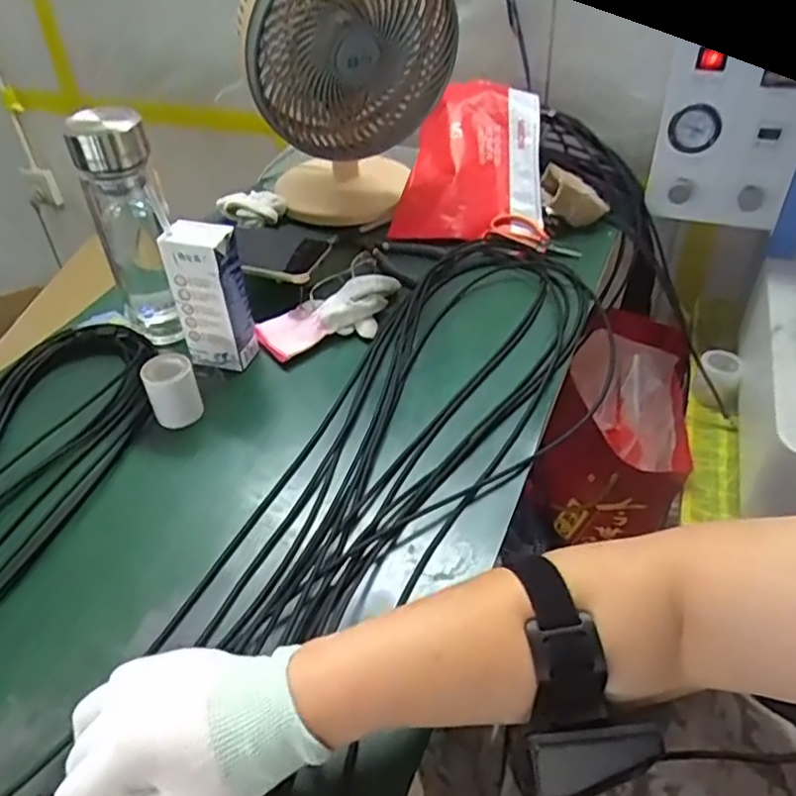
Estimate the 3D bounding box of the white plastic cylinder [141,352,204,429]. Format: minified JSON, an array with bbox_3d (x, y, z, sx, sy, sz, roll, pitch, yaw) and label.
[{"bbox_3d":[-0.194,-0.004,0.575,0.040,0.058,0.036,-17,42,-16],"label":"white plastic cylinder"}]

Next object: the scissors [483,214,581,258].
[{"bbox_3d":[0.163,-0.194,0.784,0.117,0.017,0.050,18,56,19],"label":"scissors"}]

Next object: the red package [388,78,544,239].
[{"bbox_3d":[0.094,-0.301,0.843,0.172,0.033,0.246,3,70,12],"label":"red package"}]

